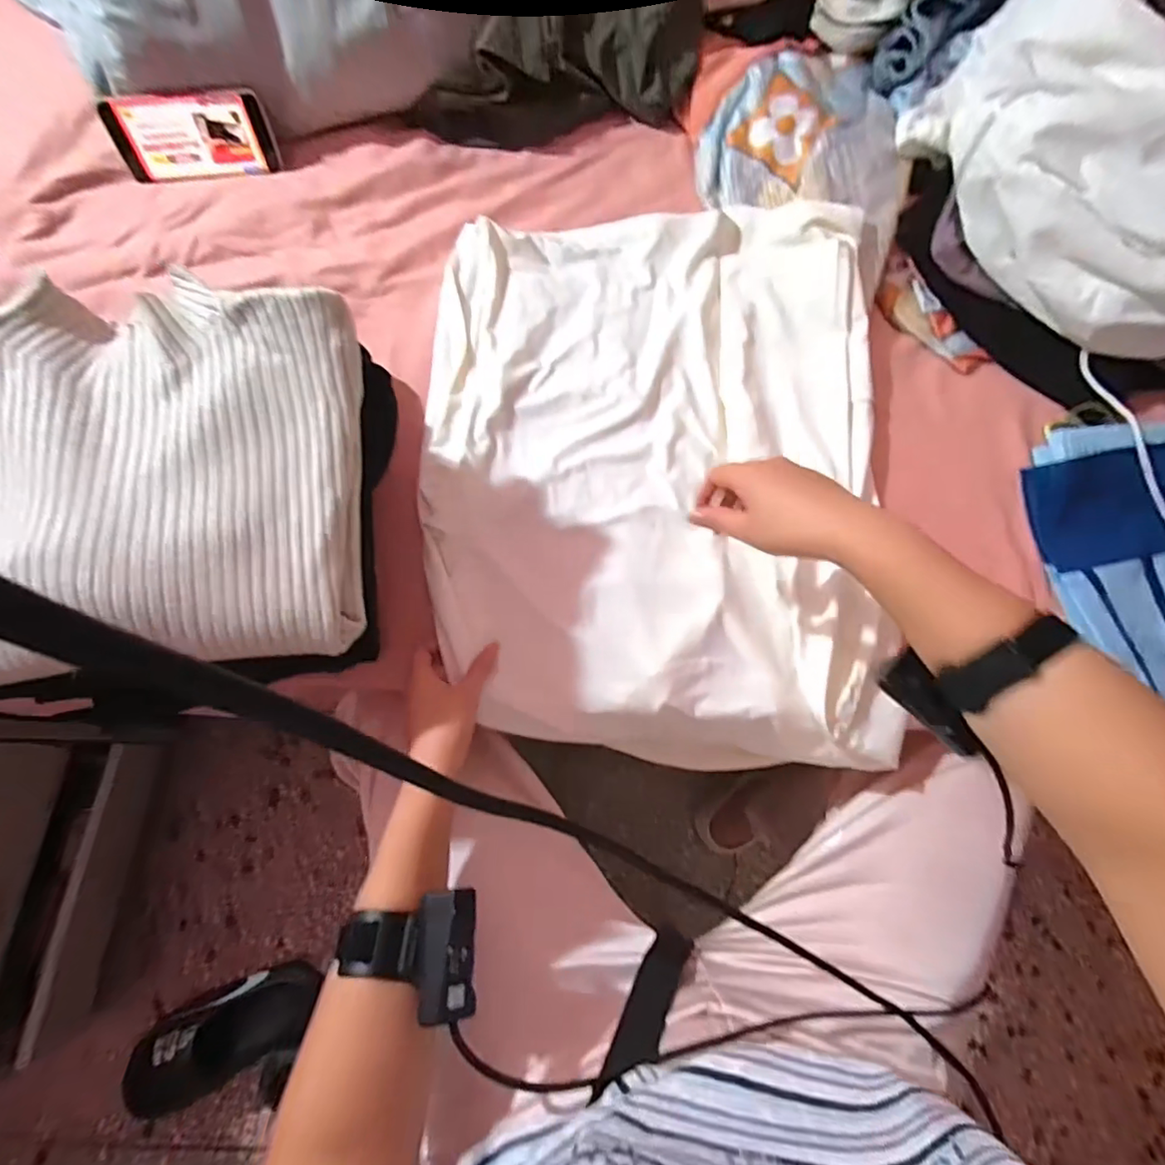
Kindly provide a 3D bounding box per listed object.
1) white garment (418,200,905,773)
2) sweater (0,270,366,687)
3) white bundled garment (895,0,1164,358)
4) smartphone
[{"bbox_3d":[0.071,-0.117,0.582,0.427,0.097,0.567,2,76,2],"label":"white garment"},{"bbox_3d":[-0.311,-0.074,0.383,0.290,0.065,0.278,-1,73,-4],"label":"sweater"},{"bbox_3d":[0.486,-0.449,0.540,0.236,0.165,0.443,-7,73,-6],"label":"white bundled garment"},{"bbox_3d":[-0.444,-0.508,0.647,0.170,0.076,0.010,-7,53,-3],"label":"smartphone"}]

